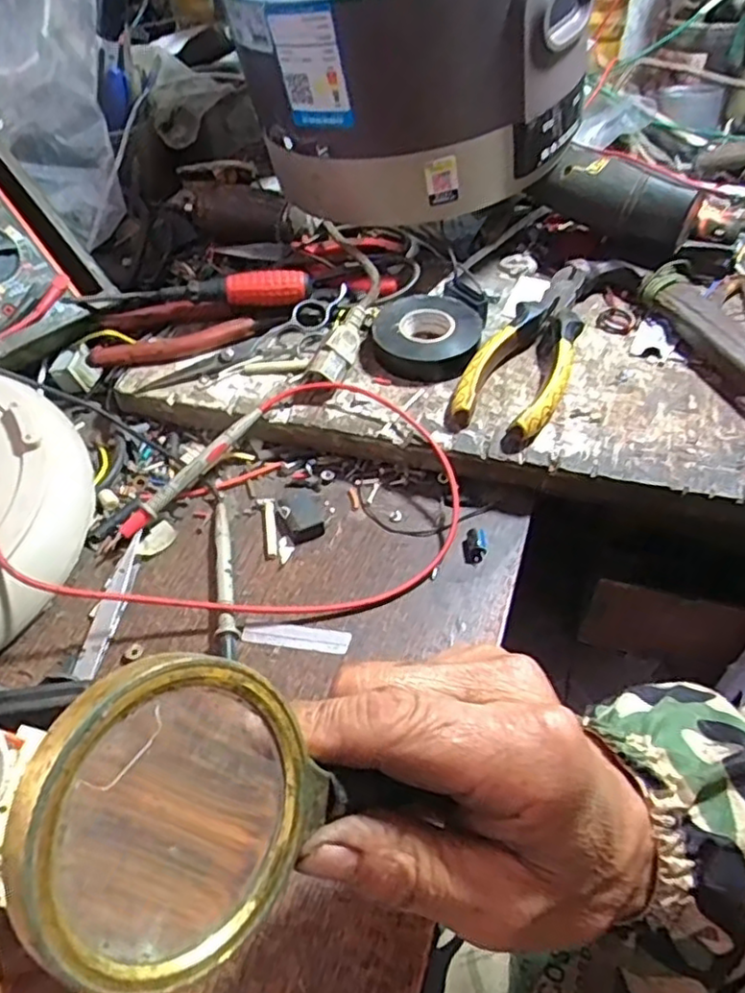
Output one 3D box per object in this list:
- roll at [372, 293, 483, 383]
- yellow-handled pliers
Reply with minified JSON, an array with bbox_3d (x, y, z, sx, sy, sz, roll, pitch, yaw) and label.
[{"bbox_3d":[0.038,-0.112,0.463,0.070,0.017,0.077,-1,51,2],"label":"roll"},{"bbox_3d":[0.109,-0.098,0.447,0.060,0.026,0.170,23,56,20],"label":"yellow-handled pliers"}]

